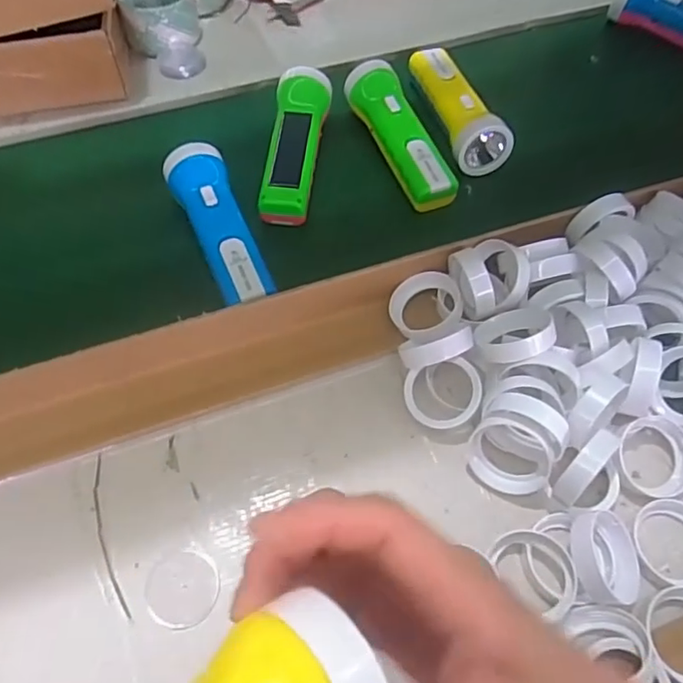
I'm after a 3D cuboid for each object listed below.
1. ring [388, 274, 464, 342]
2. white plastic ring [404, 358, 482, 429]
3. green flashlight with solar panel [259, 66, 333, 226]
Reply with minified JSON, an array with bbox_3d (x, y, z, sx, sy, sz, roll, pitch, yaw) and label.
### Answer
[{"bbox_3d":[0.066,-0.028,0.454,0.053,0.019,0.053,-19,66,15],"label":"ring"},{"bbox_3d":[0.071,0.038,0.414,0.053,0.013,0.047,-5,86,18],"label":"white plastic ring"},{"bbox_3d":[-0.041,-0.188,0.551,0.048,0.040,0.168,5,59,1],"label":"green flashlight with solar panel"}]

